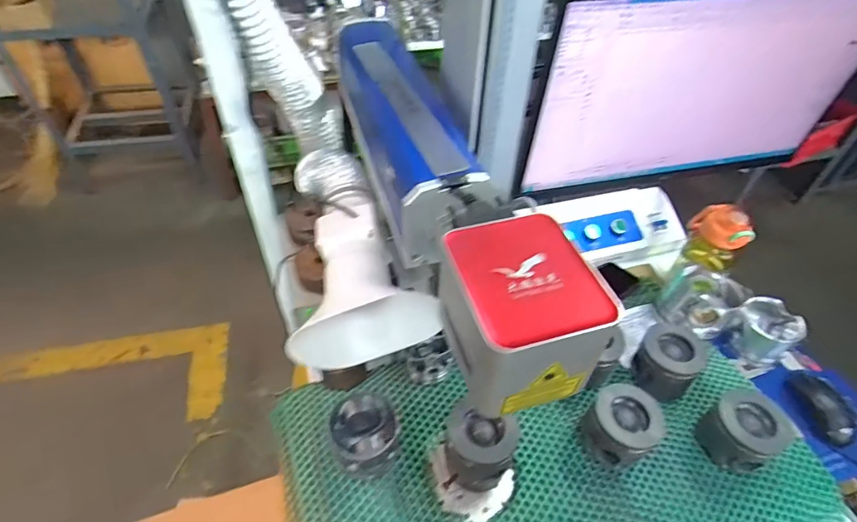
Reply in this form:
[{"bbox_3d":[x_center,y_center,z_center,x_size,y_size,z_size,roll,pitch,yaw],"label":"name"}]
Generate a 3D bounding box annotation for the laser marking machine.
[{"bbox_3d":[0.002,-0.104,0.534,0.106,0.117,0.557,-13,48,-14],"label":"laser marking machine"}]

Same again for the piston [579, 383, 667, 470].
[{"bbox_3d":[0.263,0.227,0.659,0.091,0.083,0.086,1,46,-1],"label":"piston"}]

